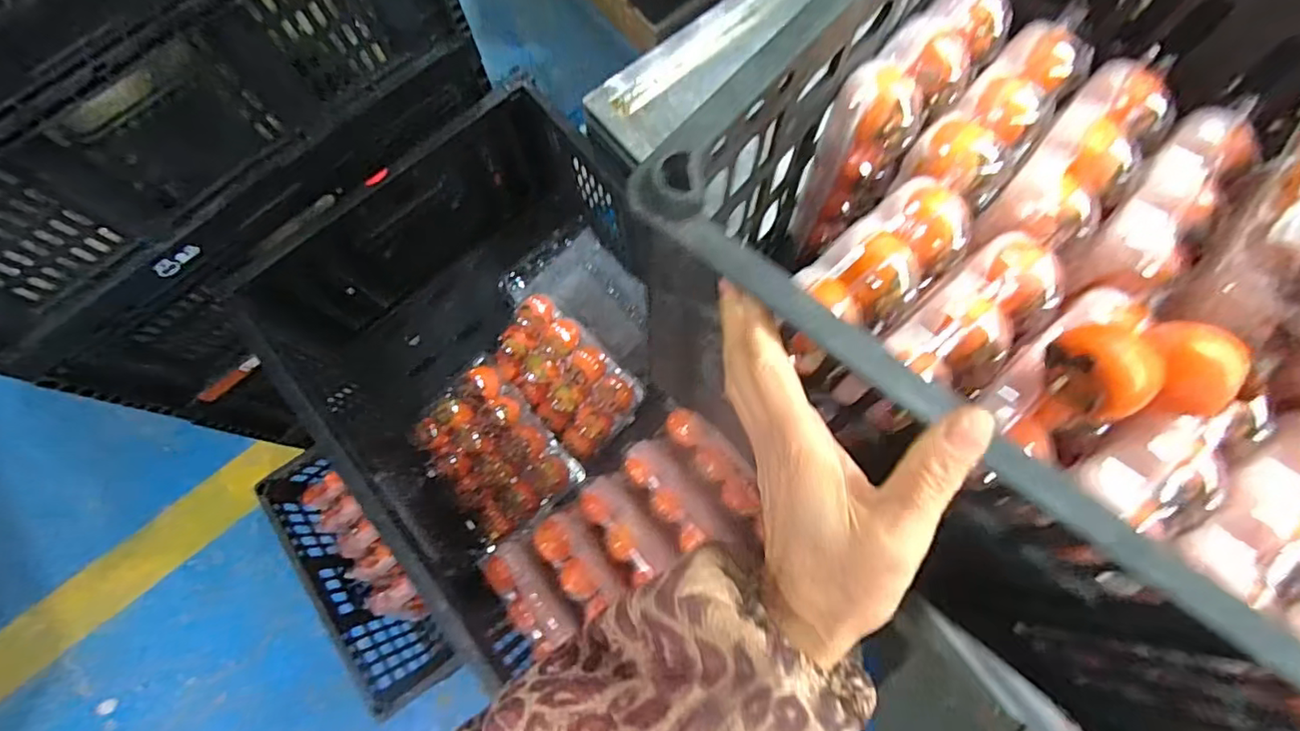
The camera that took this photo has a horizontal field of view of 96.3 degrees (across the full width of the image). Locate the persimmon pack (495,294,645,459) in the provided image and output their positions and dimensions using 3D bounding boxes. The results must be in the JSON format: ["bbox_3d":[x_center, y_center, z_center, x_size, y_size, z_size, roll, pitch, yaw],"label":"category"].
[{"bbox_3d":[-0.103,0.012,0.714,0.184,0.055,0.124,44,116,10],"label":"persimmon pack"}]

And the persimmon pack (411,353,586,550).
[{"bbox_3d":[-0.194,0.104,0.700,0.143,0.052,0.202,-41,78,-9],"label":"persimmon pack"}]

